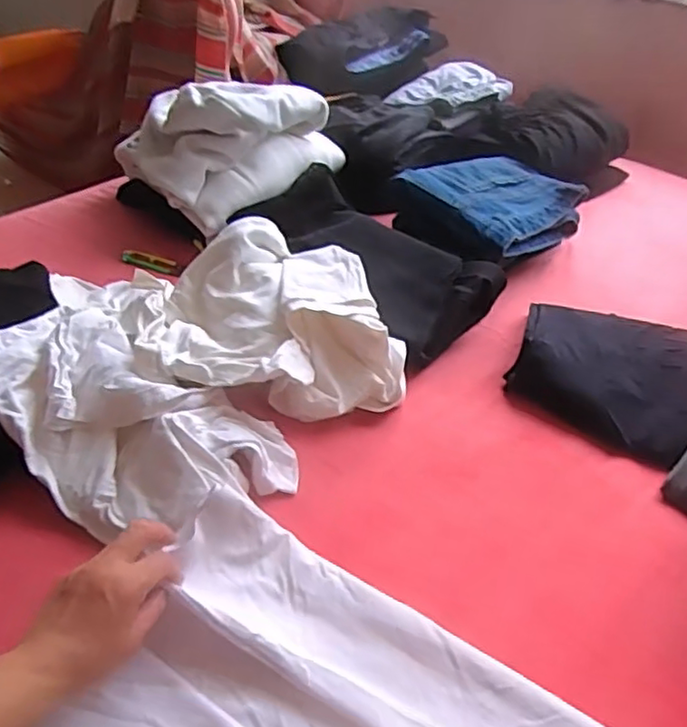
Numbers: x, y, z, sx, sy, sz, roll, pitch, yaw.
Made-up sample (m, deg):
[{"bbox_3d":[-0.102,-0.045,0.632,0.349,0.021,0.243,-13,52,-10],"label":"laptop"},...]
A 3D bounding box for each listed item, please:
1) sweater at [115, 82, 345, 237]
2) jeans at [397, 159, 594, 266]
[{"bbox_3d":[-0.173,-0.354,0.987,0.282,0.160,0.243,-28,53,-31],"label":"sweater"},{"bbox_3d":[0.224,-0.243,0.984,0.230,0.069,0.214,-31,54,-33],"label":"jeans"}]

